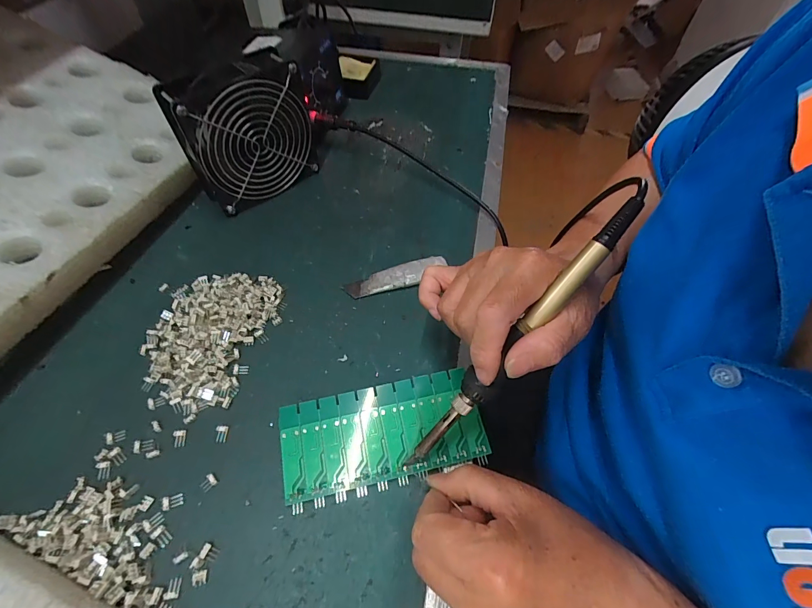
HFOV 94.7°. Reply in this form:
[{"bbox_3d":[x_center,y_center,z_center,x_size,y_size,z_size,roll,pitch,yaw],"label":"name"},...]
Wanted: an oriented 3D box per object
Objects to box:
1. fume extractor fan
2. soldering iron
[{"bbox_3d":[-0.152,-0.166,0.369,0.127,0.118,0.049,-35,63,-23],"label":"fume extractor fan"},{"bbox_3d":[0.063,0.025,0.223,0.018,0.014,0.207,43,104,26],"label":"soldering iron"}]

